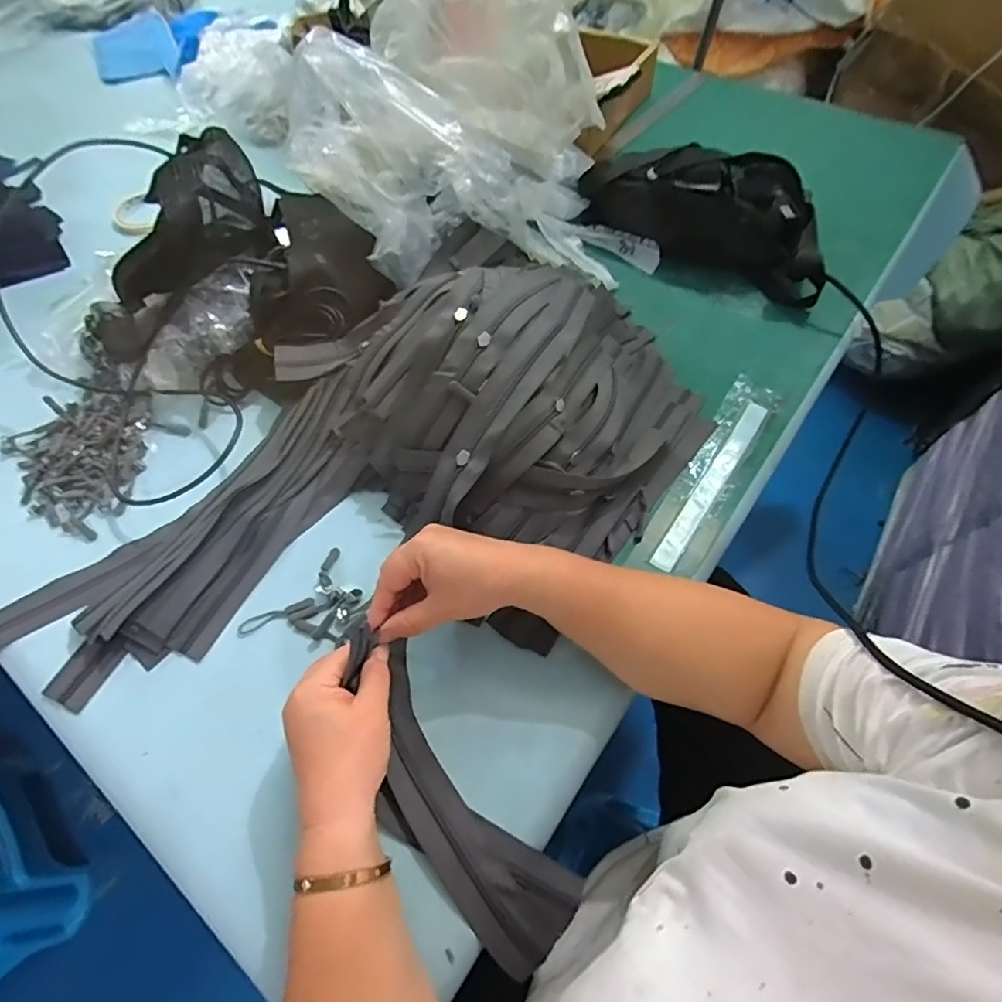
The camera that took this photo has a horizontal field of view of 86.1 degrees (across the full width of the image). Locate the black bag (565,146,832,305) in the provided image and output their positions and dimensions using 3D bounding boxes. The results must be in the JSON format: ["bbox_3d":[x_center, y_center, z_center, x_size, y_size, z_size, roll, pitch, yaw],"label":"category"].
[{"bbox_3d":[0.254,-0.355,0.651,0.312,0.077,0.156,30,66,19],"label":"black bag"}]

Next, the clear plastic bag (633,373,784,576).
[{"bbox_3d":[0.207,-0.034,0.511,0.052,0.012,0.239,27,65,22],"label":"clear plastic bag"}]

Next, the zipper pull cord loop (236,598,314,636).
[{"bbox_3d":[-0.195,0.098,0.464,0.068,0.007,0.013,-21,61,-9],"label":"zipper pull cord loop"}]

